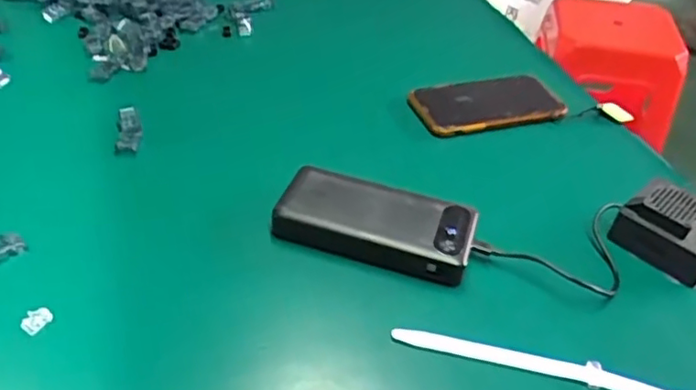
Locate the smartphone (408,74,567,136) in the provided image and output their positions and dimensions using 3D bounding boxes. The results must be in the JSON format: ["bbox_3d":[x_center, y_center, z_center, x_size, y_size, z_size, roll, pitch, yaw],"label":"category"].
[{"bbox_3d":[0.147,-0.097,0.652,0.163,0.016,0.076,-9,41,-18],"label":"smartphone"}]

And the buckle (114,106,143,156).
[{"bbox_3d":[-0.205,-0.059,0.574,0.021,0.018,0.060,-5,40,-14],"label":"buckle"}]

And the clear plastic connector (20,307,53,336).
[{"bbox_3d":[-0.211,0.085,0.417,0.014,0.010,0.021,21,41,17],"label":"clear plastic connector"}]

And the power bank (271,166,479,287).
[{"bbox_3d":[0.023,0.024,0.496,0.154,0.036,0.072,15,40,11],"label":"power bank"}]

